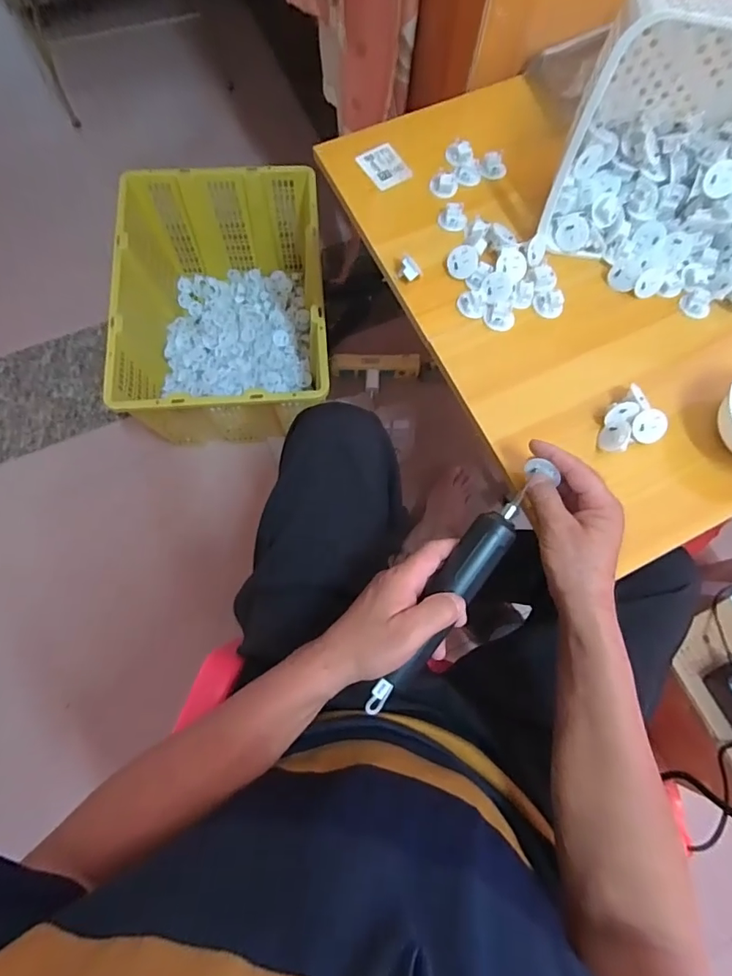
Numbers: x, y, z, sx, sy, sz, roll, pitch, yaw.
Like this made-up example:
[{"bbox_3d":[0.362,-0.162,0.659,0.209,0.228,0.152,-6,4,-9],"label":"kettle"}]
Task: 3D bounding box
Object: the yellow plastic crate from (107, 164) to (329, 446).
[{"bbox_3d":[-0.258,-0.334,0.929,0.346,0.247,0.475,-4,75,-3],"label":"yellow plastic crate"}]

